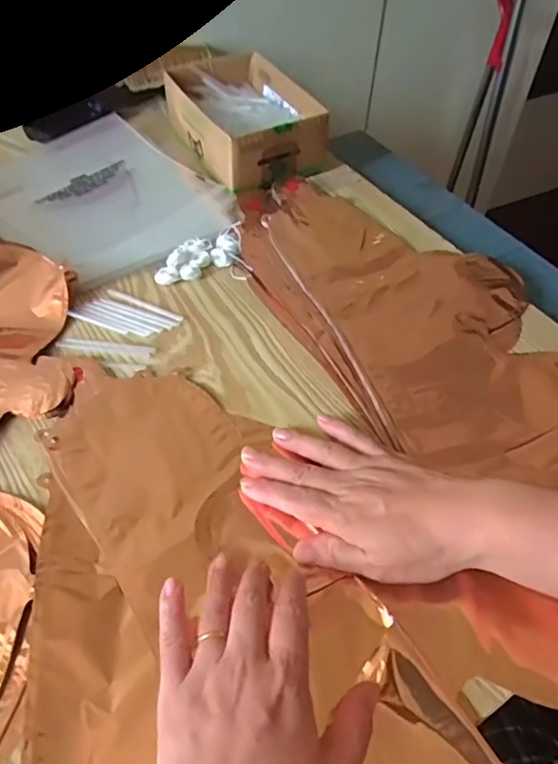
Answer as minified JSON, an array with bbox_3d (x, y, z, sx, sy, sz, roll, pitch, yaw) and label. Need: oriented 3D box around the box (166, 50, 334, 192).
[{"bbox_3d":[-0.040,-0.314,0.681,0.138,0.065,0.193,-21,54,-17],"label":"box"}]

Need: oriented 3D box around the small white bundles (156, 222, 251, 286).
[{"bbox_3d":[-0.077,-0.123,0.550,0.089,0.019,0.049,-13,52,-12],"label":"small white bundles"}]

